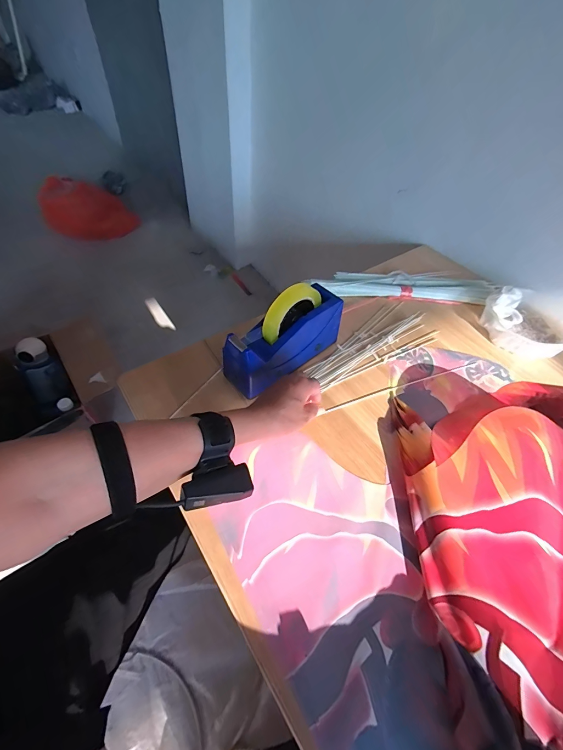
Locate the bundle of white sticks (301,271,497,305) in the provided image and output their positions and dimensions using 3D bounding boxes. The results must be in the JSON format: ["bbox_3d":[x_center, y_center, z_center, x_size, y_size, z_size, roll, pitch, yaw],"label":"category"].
[{"bbox_3d":[0.255,-0.186,0.696,0.374,0.024,0.089,1,52,-3],"label":"bundle of white sticks"}]

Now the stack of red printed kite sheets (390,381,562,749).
[{"bbox_3d":[0.308,0.219,0.343,0.299,0.072,0.549,5,52,0],"label":"stack of red printed kite sheets"}]

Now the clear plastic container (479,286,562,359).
[{"bbox_3d":[0.472,-0.098,0.619,0.142,0.063,0.140,-3,52,-6],"label":"clear plastic container"}]

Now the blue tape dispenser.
[{"bbox_3d":[0.008,-0.065,0.510,0.197,0.132,0.063,-33,60,-26],"label":"blue tape dispenser"}]

